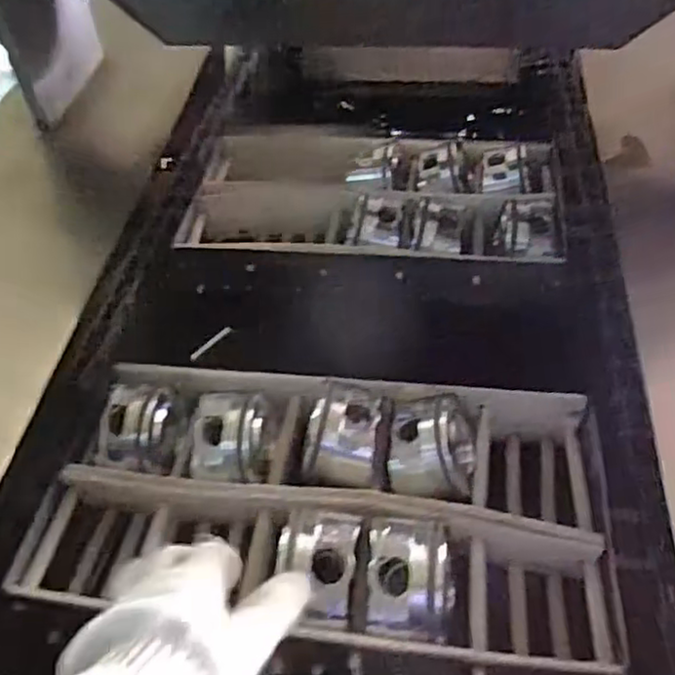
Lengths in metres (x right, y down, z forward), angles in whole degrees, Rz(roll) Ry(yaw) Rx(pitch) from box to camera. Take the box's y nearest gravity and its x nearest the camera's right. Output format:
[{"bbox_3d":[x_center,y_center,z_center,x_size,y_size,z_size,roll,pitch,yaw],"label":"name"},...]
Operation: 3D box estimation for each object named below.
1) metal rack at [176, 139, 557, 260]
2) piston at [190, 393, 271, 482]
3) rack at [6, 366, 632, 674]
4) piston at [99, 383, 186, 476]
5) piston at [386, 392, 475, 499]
[{"bbox_3d":[0.034,-0.170,0.802,0.432,0.080,0.228,0,45,14],"label":"metal rack"},{"bbox_3d":[-0.085,0.080,0.550,0.060,0.061,0.077,2,16,-4],"label":"piston"},{"bbox_3d":[-0.010,0.132,0.533,0.420,0.123,0.257,9,44,6],"label":"rack"},{"bbox_3d":[-0.159,0.076,0.566,0.046,0.072,0.059,-4,-18,30],"label":"piston"},{"bbox_3d":[0.077,0.082,0.542,0.069,0.061,0.073,4,16,5],"label":"piston"}]

